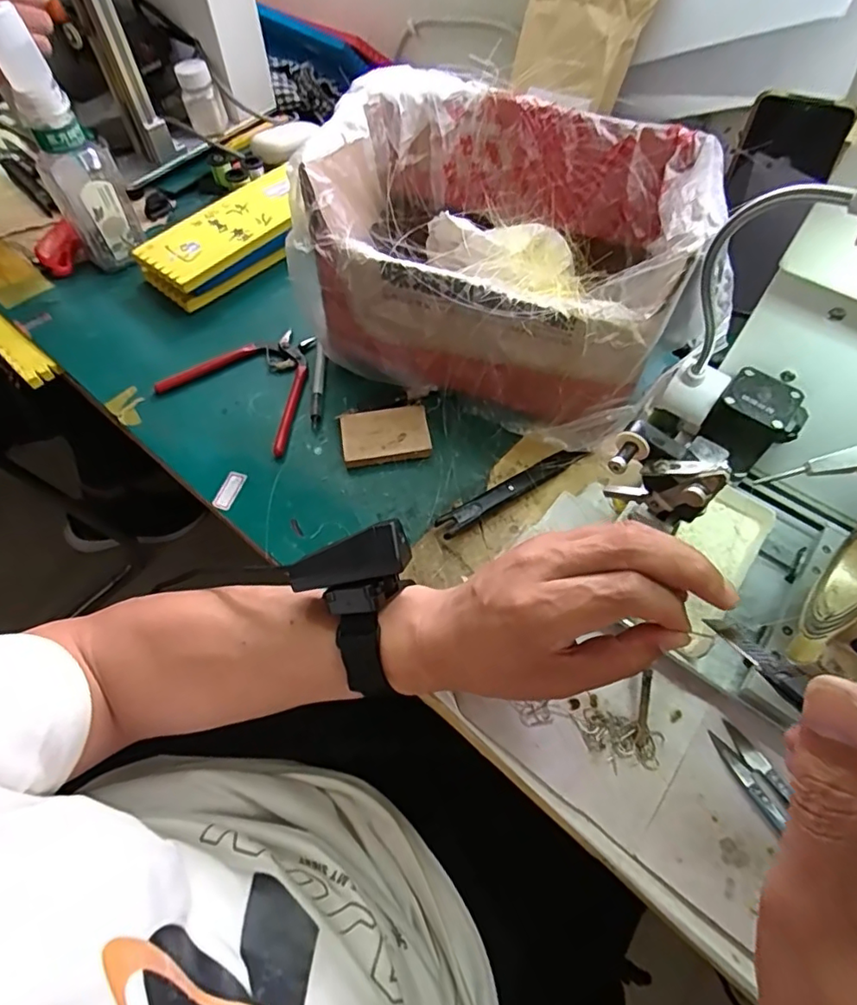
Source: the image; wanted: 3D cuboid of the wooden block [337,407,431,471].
[{"bbox_3d":[-0.037,-0.056,0.465,0.073,0.011,0.052,-8,60,-5],"label":"wooden block"}]

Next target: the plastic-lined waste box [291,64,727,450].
[{"bbox_3d":[0.057,-0.195,0.456,0.284,0.166,0.203,22,62,13],"label":"plastic-lined waste box"}]

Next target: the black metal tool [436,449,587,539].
[{"bbox_3d":[0.067,-0.011,0.439,0.136,0.012,0.017,-29,63,-16],"label":"black metal tool"}]

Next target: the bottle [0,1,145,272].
[{"bbox_3d":[-0.337,-0.329,0.514,0.065,0.189,0.074,-32,64,-17],"label":"bottle"}]

